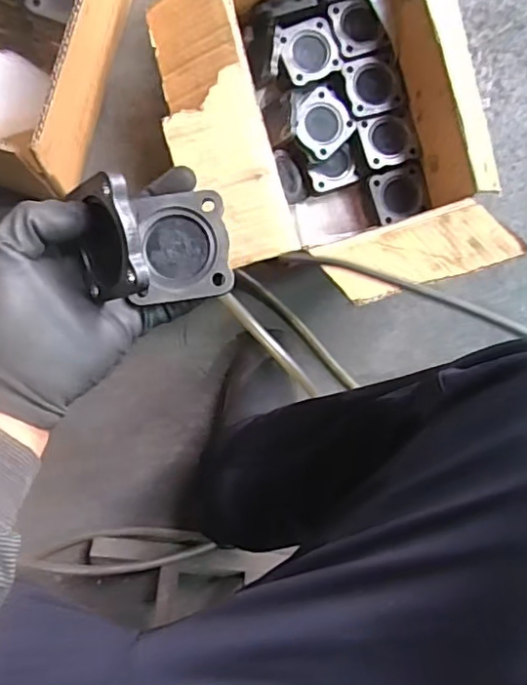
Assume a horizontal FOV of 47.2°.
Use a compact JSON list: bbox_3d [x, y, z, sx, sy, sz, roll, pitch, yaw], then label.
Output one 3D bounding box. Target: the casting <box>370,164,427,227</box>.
[{"bbox_3d":[0.169,-0.185,0.757,0.063,0.025,0.061,-17,95,-5],"label":"casting"}]

